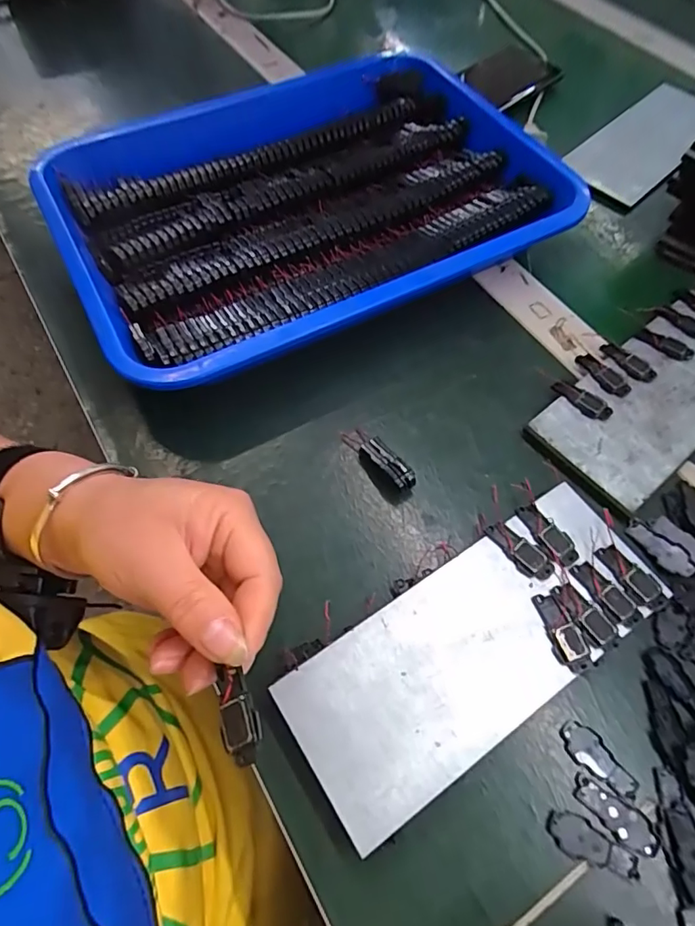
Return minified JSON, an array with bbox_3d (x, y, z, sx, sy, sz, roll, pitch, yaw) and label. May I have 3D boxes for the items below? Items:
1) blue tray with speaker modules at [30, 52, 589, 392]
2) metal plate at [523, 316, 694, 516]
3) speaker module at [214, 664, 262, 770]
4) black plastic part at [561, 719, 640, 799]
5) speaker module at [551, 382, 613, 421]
[{"bbox_3d":[-0.033,-0.201,0.397,0.345,0.047,0.285,-24,65,-12],"label":"blue tray with speaker modules"},{"bbox_3d":[0.211,-0.050,0.340,0.194,0.004,0.078,-37,69,-18],"label":"metal plate"},{"bbox_3d":[-0.040,0.092,0.189,0.014,0.006,0.034,-18,56,-9],"label":"speaker module"},{"bbox_3d":[0.119,0.142,0.244,0.018,0.004,0.038,-33,67,-16],"label":"black plastic part"},{"bbox_3d":[0.153,-0.042,0.334,0.039,0.005,0.015,41,69,19],"label":"speaker module"}]

